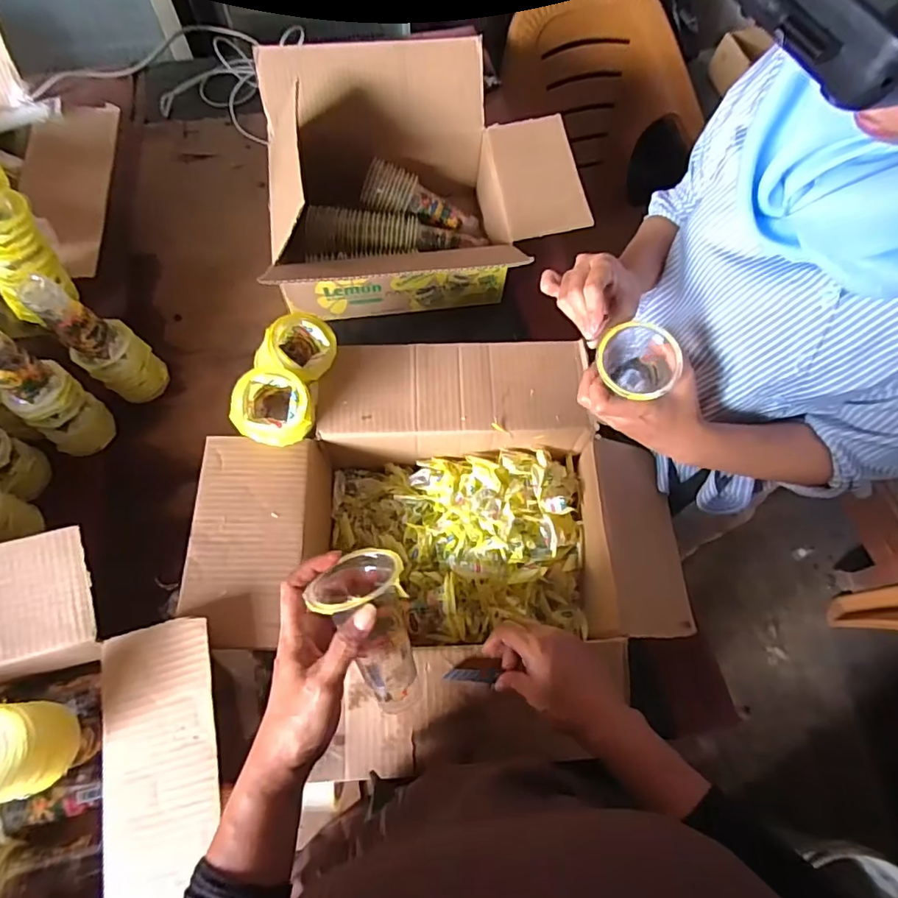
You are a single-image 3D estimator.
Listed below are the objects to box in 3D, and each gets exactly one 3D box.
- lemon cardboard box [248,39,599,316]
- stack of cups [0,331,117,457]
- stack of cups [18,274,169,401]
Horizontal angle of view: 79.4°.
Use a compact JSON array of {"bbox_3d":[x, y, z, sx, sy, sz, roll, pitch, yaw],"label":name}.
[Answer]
[{"bbox_3d":[-0.044,-0.401,0.829,0.449,0.208,0.335,-8,66,-6],"label":"lemon cardboard box"},{"bbox_3d":[-0.511,-0.073,0.669,0.064,0.236,0.080,31,68,11],"label":"stack of cups"},{"bbox_3d":[-0.459,-0.141,0.718,0.067,0.203,0.081,41,70,14],"label":"stack of cups"}]

